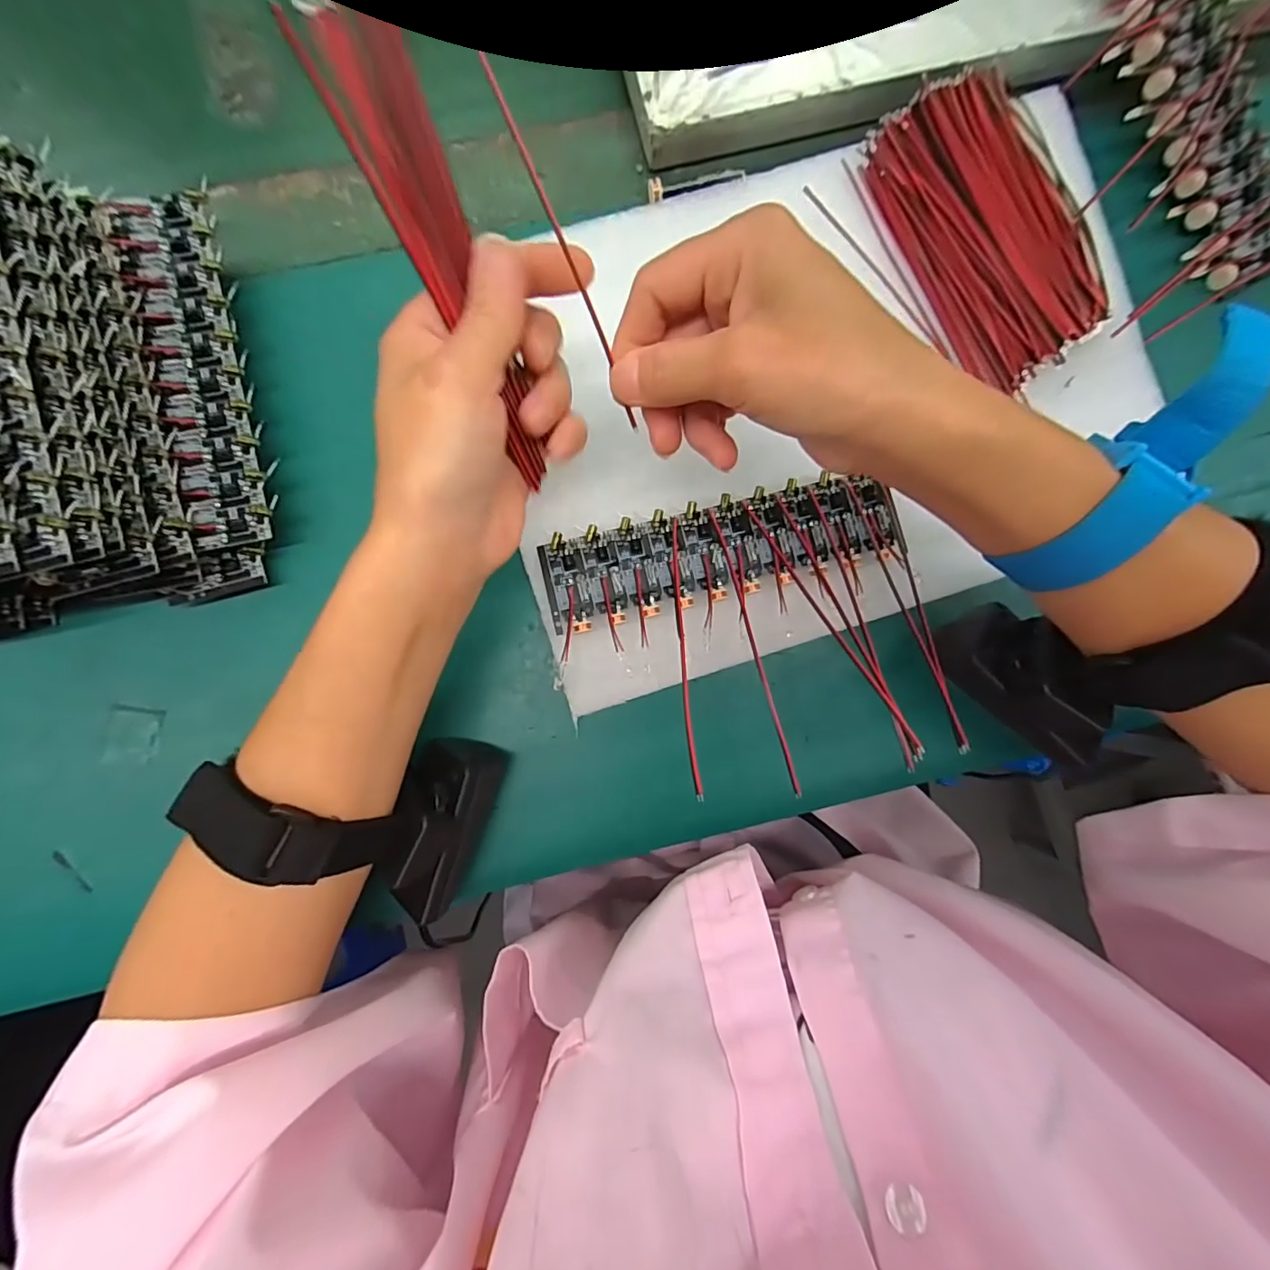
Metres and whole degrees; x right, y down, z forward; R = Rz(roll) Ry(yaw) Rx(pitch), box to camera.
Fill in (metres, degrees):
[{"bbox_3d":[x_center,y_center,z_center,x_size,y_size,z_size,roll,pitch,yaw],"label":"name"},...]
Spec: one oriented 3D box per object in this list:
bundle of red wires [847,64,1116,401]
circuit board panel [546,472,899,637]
[{"bbox_3d":[0.163,-0.188,0.246,0.077,0.011,0.136,-28,88,-3],"label":"bundle of red wires"},{"bbox_3d":[0.039,-0.039,0.244,0.160,0.007,0.045,-14,87,-2],"label":"circuit board panel"}]

